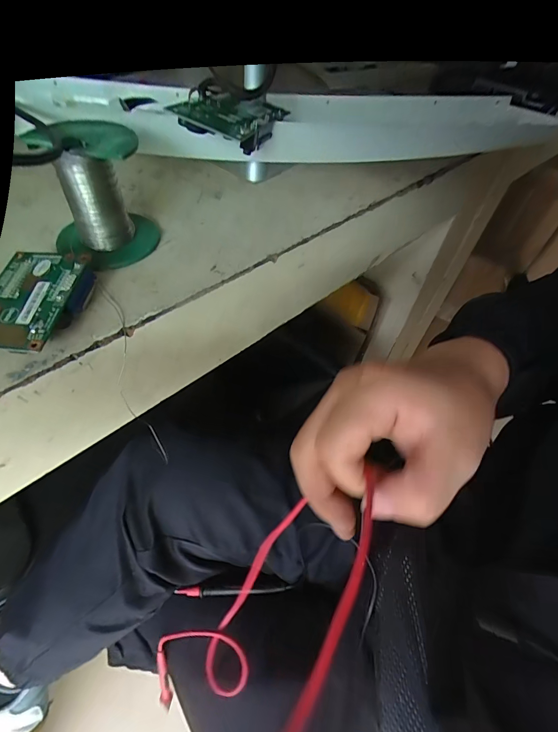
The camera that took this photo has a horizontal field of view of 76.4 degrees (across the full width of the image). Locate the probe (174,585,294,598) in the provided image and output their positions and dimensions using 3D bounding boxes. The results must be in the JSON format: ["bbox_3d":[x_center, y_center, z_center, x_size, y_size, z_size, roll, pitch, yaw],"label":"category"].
[{"bbox_3d":[-0.046,0.229,0.362,0.116,0.011,0.009,1,51,-5],"label":"probe"}]

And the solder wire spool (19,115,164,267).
[{"bbox_3d":[-0.119,-0.110,0.233,0.062,0.074,0.062,-18,55,-19],"label":"solder wire spool"}]

